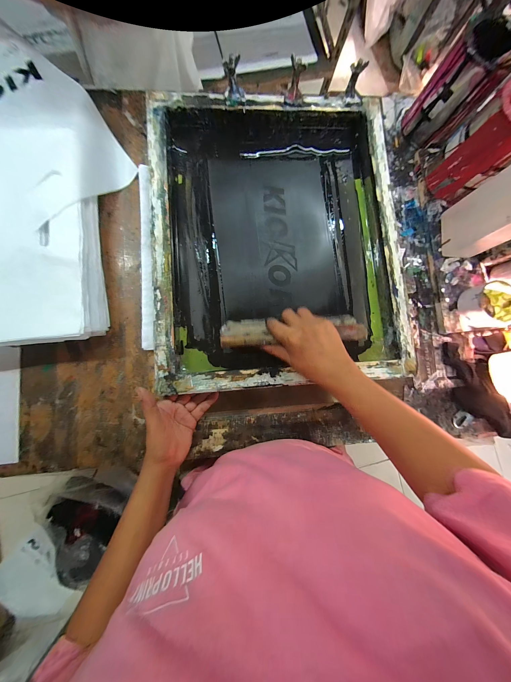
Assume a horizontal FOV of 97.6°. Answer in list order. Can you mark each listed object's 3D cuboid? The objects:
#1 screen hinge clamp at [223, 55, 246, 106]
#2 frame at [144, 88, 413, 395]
[{"bbox_3d":[-0.039,-0.479,0.413,0.039,0.036,0.057,-6,86,-5],"label":"screen hinge clamp"},{"bbox_3d":[0.046,-0.194,0.431,0.451,0.052,0.540,-4,85,-5],"label":"frame"}]

